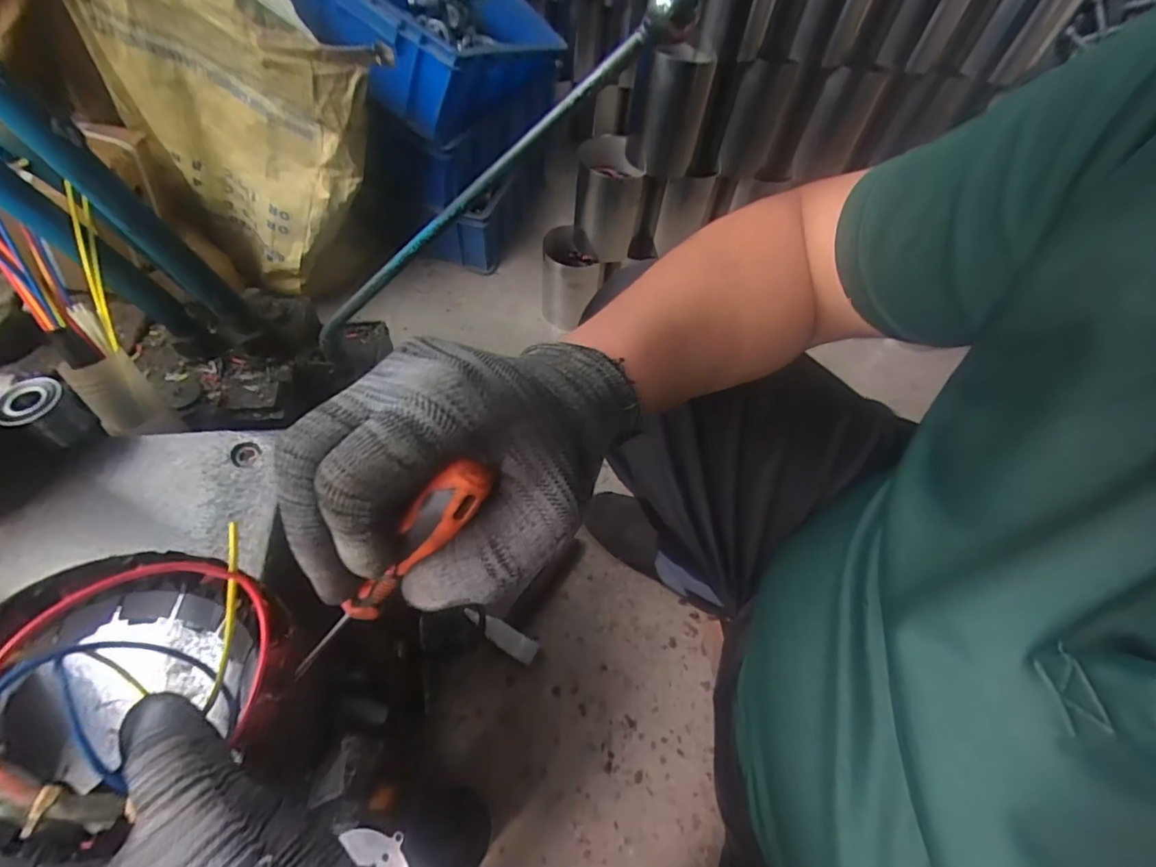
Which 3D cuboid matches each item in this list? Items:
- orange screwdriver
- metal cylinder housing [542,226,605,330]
[{"bbox_3d":[-0.070,0.053,0.191,0.013,0.116,0.013,7,42,-56],"label":"orange screwdriver"},{"bbox_3d":[-0.009,-0.300,1.024,0.114,0.163,0.112,2,58,-3],"label":"metal cylinder housing"}]

